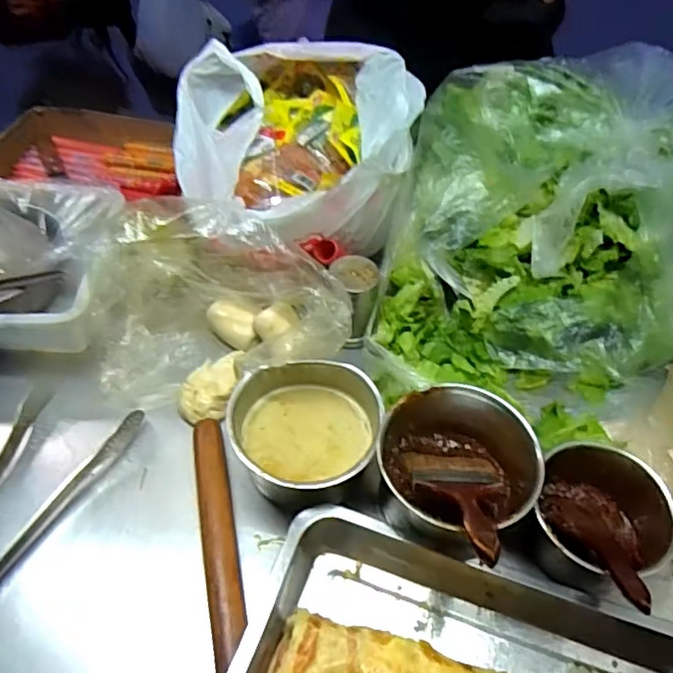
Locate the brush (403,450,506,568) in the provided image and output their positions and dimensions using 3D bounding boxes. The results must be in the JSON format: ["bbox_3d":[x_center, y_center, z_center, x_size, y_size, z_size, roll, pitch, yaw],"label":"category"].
[{"bbox_3d":[0.117,0.149,0.534,0.093,0.015,0.191,5,9,2],"label":"brush"}]

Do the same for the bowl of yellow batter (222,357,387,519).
[{"bbox_3d":[-0.029,0.107,0.617,0.151,0.095,0.141,2,48,-2],"label":"bowl of yellow batter"}]

